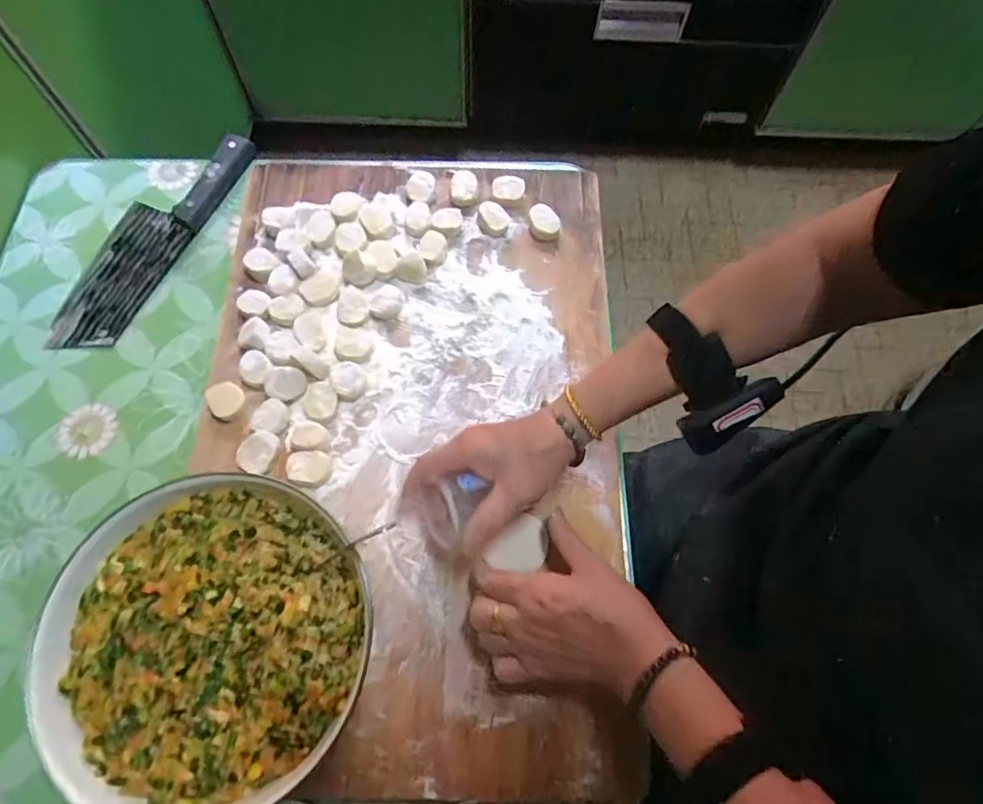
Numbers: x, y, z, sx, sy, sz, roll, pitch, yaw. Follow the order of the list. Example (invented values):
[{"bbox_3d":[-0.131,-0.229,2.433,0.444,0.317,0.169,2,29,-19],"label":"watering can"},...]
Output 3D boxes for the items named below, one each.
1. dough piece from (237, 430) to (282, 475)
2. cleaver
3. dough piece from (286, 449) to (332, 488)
[{"bbox_3d":[-0.191,0.042,0.463,0.025,0.026,0.035,20,69,6],"label":"dough piece"},{"bbox_3d":[-0.344,-0.168,0.560,0.083,0.021,0.266,25,69,8],"label":"cleaver"},{"bbox_3d":[-0.149,0.054,0.458,0.030,0.018,0.030,1,68,-2],"label":"dough piece"}]

